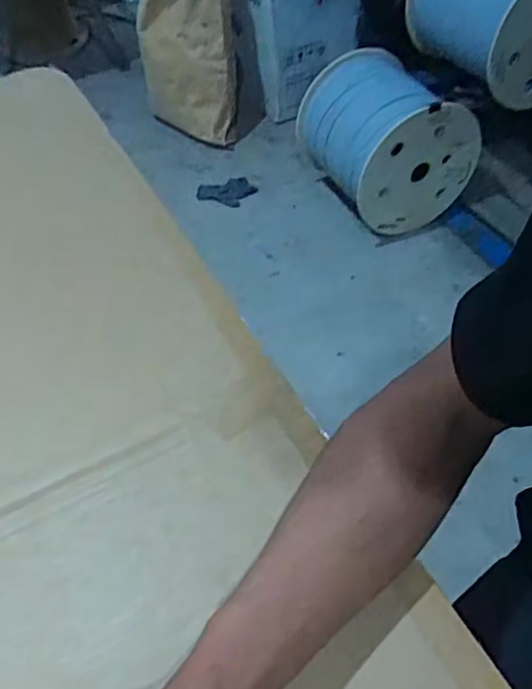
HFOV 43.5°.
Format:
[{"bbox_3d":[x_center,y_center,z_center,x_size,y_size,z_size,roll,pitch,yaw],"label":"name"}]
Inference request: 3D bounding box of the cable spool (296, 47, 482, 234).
[{"bbox_3d":[0.301,-0.548,1.736,0.363,0.309,0.378,-22,51,-15],"label":"cable spool"}]

